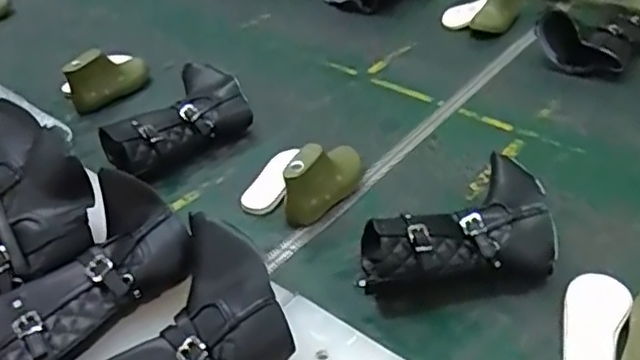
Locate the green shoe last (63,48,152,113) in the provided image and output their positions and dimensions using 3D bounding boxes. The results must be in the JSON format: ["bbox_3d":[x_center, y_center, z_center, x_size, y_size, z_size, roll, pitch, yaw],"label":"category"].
[{"bbox_3d":[-0.303,-0.151,0.919,0.042,0.074,0.126,23,46,29],"label":"green shoe last"}]

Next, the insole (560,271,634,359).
[{"bbox_3d":[0.249,0.129,0.581,0.054,0.010,0.131,19,43,24],"label":"insole"}]

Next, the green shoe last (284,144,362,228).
[{"bbox_3d":[0.007,-0.010,0.719,0.044,0.071,0.129,20,43,26],"label":"green shoe last"}]

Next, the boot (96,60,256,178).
[{"bbox_3d":[-0.186,-0.073,0.813,0.104,0.069,0.200,30,48,34],"label":"boot"}]

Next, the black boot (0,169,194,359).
[{"bbox_3d":[-0.201,0.078,0.526,0.117,0.062,0.178,27,48,32],"label":"black boot"}]

